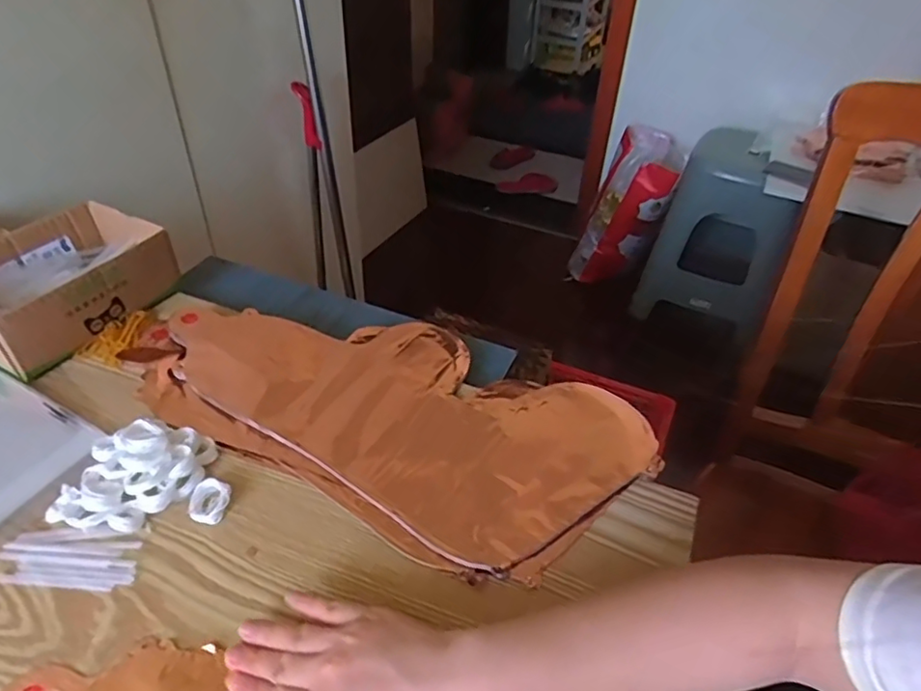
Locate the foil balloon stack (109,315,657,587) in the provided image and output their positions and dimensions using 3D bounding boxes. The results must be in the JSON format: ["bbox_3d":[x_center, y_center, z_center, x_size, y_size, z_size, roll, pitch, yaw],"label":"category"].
[{"bbox_3d":[-0.066,0.047,0.535,0.428,0.017,0.211,21,45,19],"label":"foil balloon stack"}]

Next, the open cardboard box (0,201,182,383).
[{"bbox_3d":[-0.397,-0.064,0.608,0.143,0.061,0.187,25,46,23],"label":"open cardboard box"}]

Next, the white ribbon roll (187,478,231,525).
[{"bbox_3d":[-0.187,0.115,0.456,0.027,0.012,0.031,3,42,0],"label":"white ribbon roll"}]

